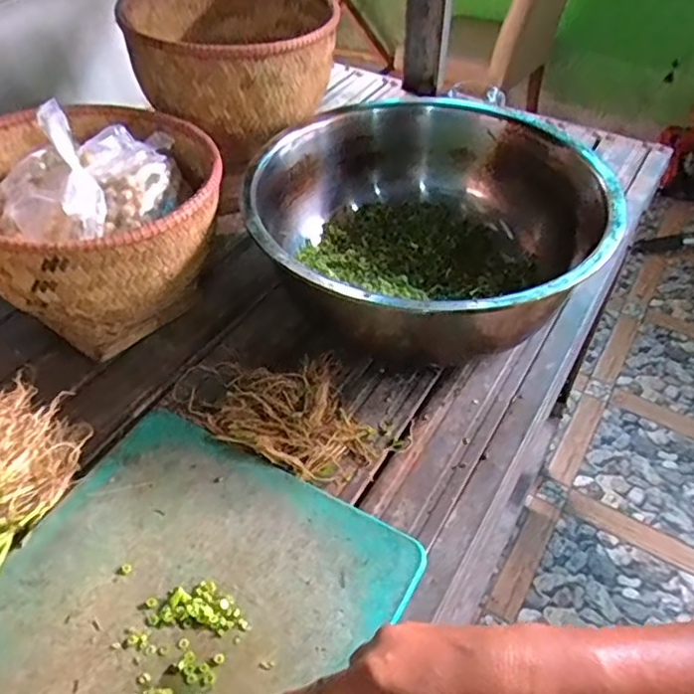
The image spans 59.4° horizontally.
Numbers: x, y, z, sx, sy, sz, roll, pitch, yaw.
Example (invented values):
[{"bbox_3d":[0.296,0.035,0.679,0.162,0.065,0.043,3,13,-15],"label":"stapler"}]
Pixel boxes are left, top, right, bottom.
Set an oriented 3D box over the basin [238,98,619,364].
[{"bbox_3d":[0.089,-0.120,0.675,0.365,0.178,0.365,0,47,0],"label":"basin"}]

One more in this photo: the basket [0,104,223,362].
[{"bbox_3d":[-0.258,-0.134,0.640,0.252,0.192,0.272,-30,53,-25],"label":"basket"}]

